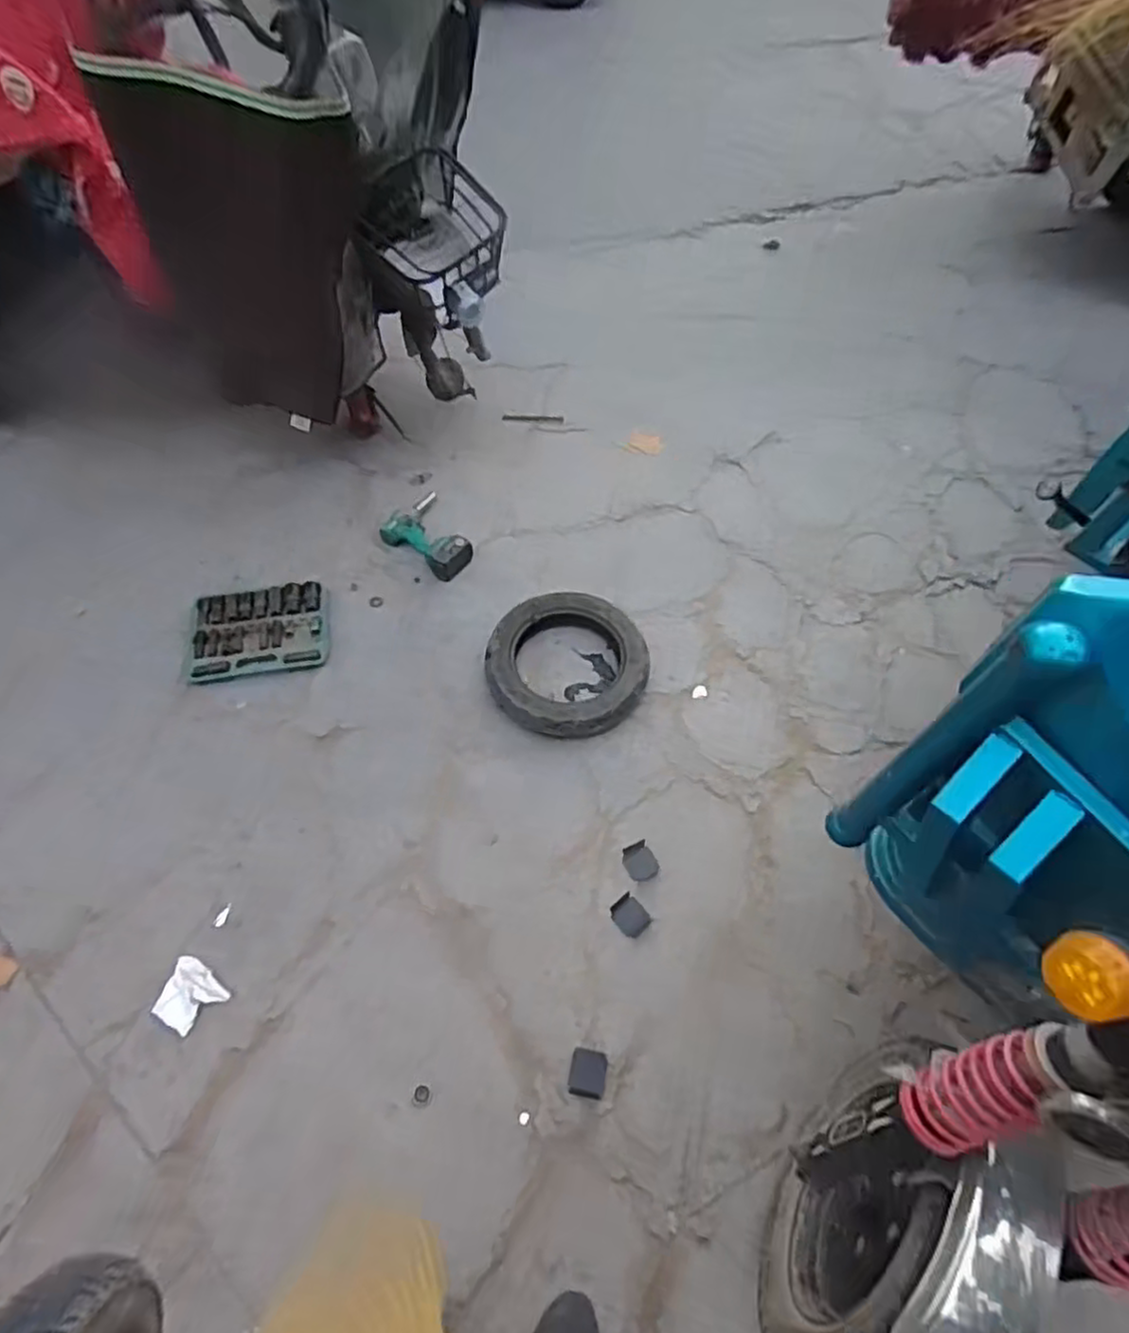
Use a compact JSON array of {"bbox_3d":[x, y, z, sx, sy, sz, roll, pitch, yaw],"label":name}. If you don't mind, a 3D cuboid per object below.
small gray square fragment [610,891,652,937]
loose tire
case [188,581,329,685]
[{"bbox_3d":[0.129,0.489,1.378,0.061,0.006,0.073,-33,66,-20],"label":"small gray square fragment"},{"bbox_3d":[0.004,-0.010,1.625,0.360,0.079,0.358,1,59,-2],"label":"loose tire"},{"bbox_3d":[-0.734,-0.090,1.688,0.306,0.035,0.234,-9,60,-8],"label":"case"}]

